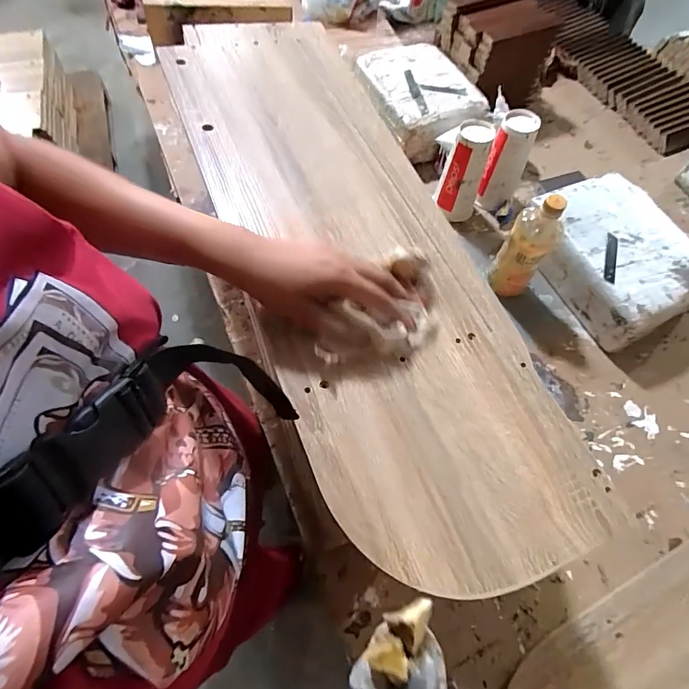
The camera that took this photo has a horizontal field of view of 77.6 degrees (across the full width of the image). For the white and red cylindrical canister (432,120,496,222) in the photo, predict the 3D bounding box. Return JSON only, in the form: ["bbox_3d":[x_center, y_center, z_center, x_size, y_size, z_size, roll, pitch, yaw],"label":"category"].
[{"bbox_3d":[0.225,-0.318,0.797,0.076,0.154,0.084,26,64,10],"label":"white and red cylindrical canister"}]

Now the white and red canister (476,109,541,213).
[{"bbox_3d":[0.306,-0.339,0.804,0.073,0.160,0.072,33,66,13],"label":"white and red canister"}]

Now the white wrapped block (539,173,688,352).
[{"bbox_3d":[0.456,-0.156,0.733,0.202,0.096,0.284,-21,66,-13],"label":"white wrapped block"}]

